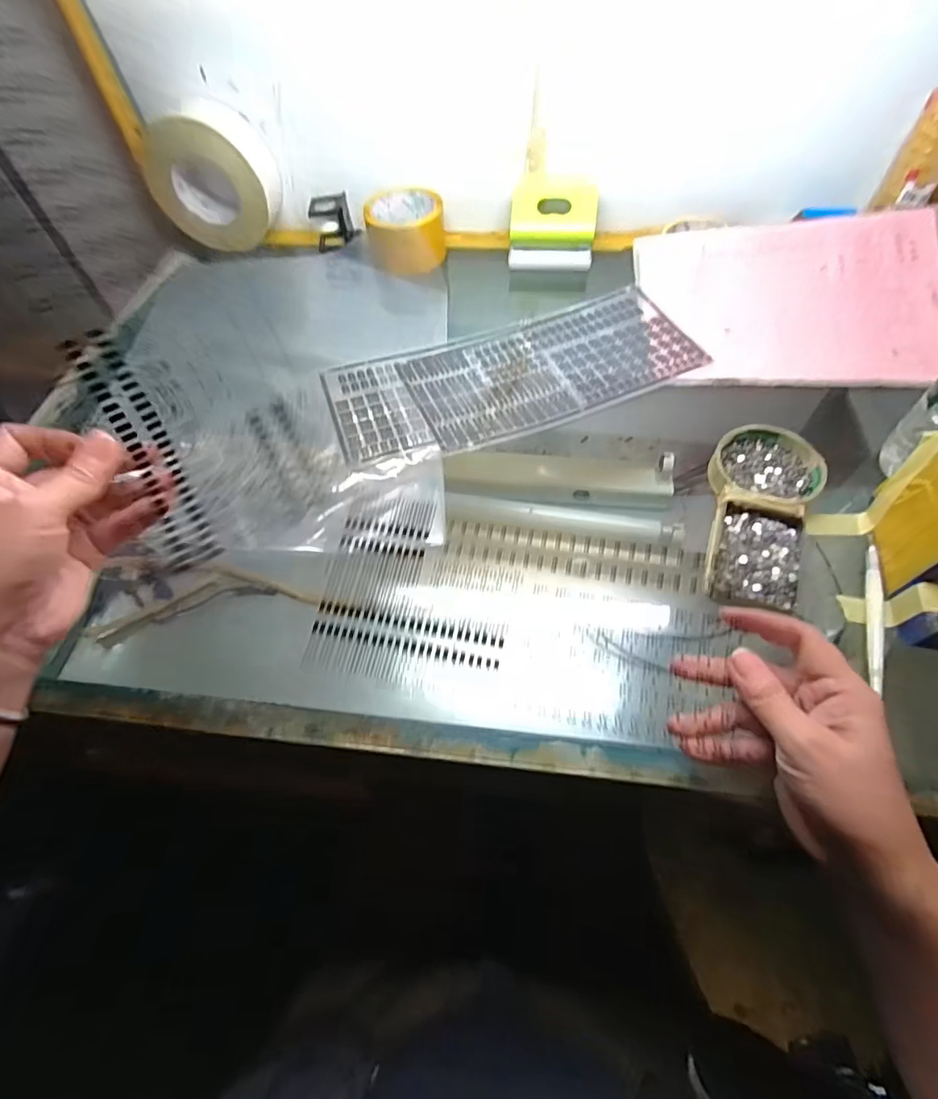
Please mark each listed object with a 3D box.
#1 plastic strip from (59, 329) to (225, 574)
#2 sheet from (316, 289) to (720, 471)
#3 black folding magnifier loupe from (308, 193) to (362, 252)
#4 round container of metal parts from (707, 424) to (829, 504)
[{"bbox_3d":[-0.176,-0.053,0.277,0.026,0.019,0.132,-26,91,-12],"label":"plastic strip"},{"bbox_3d":[0.046,-0.181,0.512,0.364,0.010,0.154,-18,58,-10],"label":"sheet"},{"bbox_3d":[-0.172,-0.423,0.648,0.056,0.054,0.050,-11,58,-2],"label":"black folding magnifier loupe"},{"bbox_3d":[0.247,-0.069,0.423,0.085,0.016,0.083,3,58,6],"label":"round container of metal parts"}]

